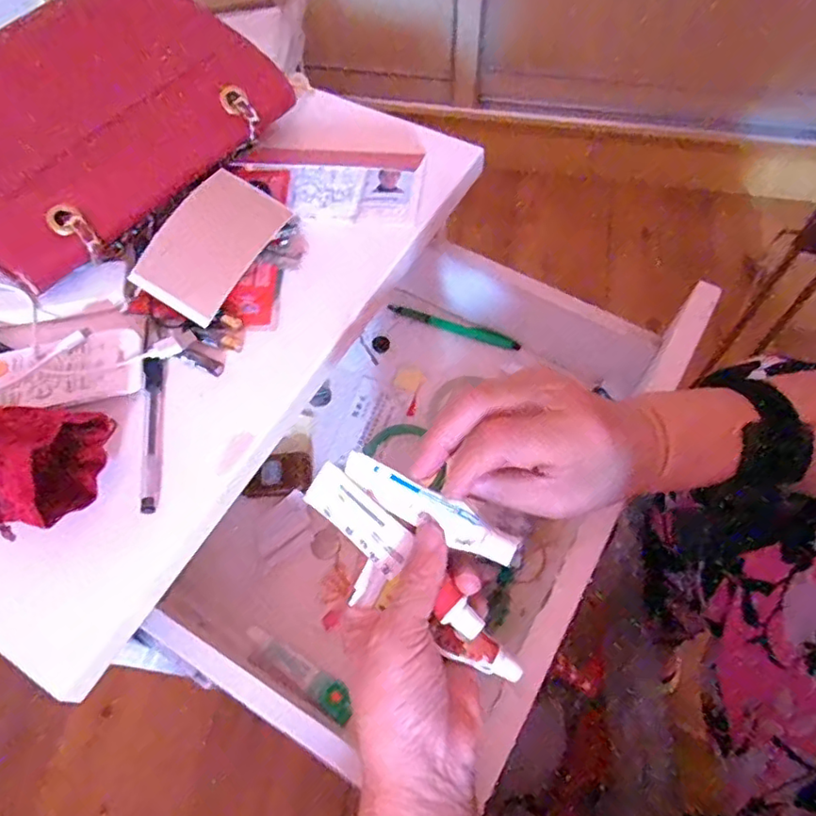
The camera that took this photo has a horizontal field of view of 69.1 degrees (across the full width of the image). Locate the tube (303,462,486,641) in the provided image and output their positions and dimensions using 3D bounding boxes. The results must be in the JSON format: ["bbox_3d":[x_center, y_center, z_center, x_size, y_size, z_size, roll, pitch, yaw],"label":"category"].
[{"bbox_3d":[-0.007,0.073,0.304,0.112,0.017,0.022,42,70,12],"label":"tube"}]

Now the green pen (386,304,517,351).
[{"bbox_3d":[0.046,-0.082,0.594,0.134,0.005,0.016,20,64,11],"label":"green pen"}]

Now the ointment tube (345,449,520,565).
[{"bbox_3d":[0.012,0.050,0.303,0.093,0.017,0.023,28,110,13],"label":"ointment tube"}]

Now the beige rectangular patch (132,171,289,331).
[{"bbox_3d":[-0.142,-0.118,0.423,0.066,0.008,0.108,32,73,-2],"label":"beige rectangular patch"}]

